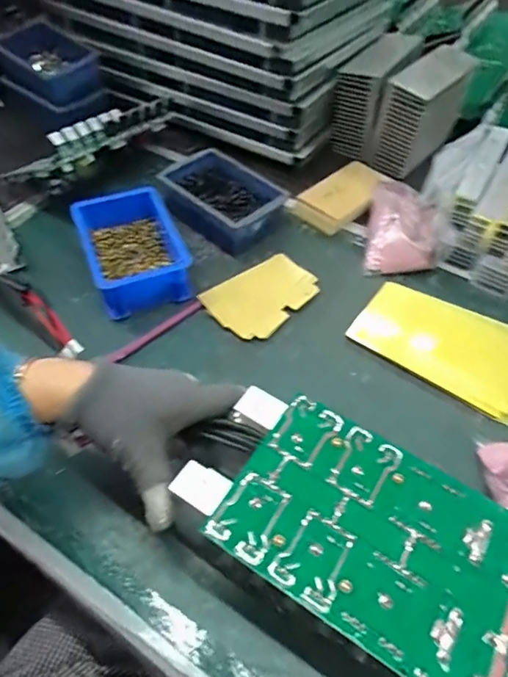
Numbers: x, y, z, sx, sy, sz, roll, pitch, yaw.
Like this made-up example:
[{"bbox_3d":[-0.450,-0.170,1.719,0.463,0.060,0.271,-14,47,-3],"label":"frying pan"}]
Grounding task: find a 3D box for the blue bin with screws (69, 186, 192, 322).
[{"bbox_3d":[-0.134,-0.099,0.539,0.104,0.055,0.146,-19,56,-15],"label":"blue bin with screws"}]

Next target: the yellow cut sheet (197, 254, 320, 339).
[{"bbox_3d":[0.009,-0.047,0.528,0.114,0.009,0.081,-36,66,-22],"label":"yellow cut sheet"}]

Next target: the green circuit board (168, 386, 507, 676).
[{"bbox_3d":[0.074,0.121,0.307,0.235,0.019,0.122,27,57,20],"label":"green circuit board"}]

